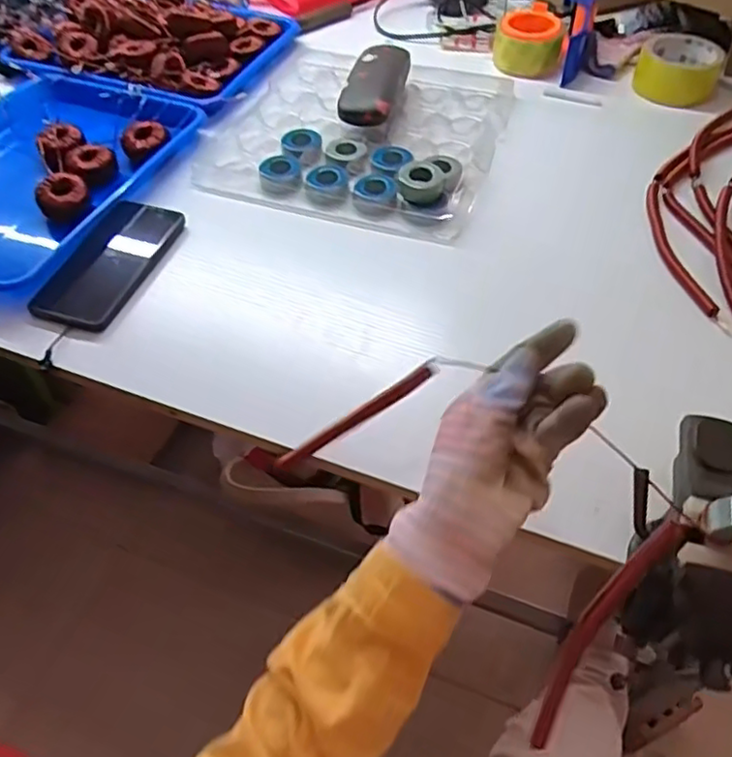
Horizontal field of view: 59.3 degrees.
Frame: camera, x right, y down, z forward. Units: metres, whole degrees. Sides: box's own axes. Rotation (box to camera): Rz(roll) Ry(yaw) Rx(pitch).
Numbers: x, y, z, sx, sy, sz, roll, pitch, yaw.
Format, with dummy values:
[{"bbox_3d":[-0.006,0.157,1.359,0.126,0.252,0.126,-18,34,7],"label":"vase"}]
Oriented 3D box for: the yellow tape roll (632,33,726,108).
[{"bbox_3d":[0.397,-0.394,0.820,0.097,0.056,0.097,0,51,0],"label":"yellow tape roll"}]

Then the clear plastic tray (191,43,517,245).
[{"bbox_3d":[-0.001,-0.296,0.755,0.316,0.031,0.322,17,53,14],"label":"clear plastic tray"}]

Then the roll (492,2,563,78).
[{"bbox_3d":[0.217,-0.450,0.857,0.089,0.049,0.102,13,53,11],"label":"roll"}]

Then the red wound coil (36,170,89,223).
[{"bbox_3d":[-0.314,-0.188,0.663,0.029,0.042,0.051,7,60,51],"label":"red wound coil"}]

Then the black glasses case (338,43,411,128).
[{"bbox_3d":[0.011,-0.342,0.764,0.064,0.041,0.151,11,52,10],"label":"black glasses case"}]

